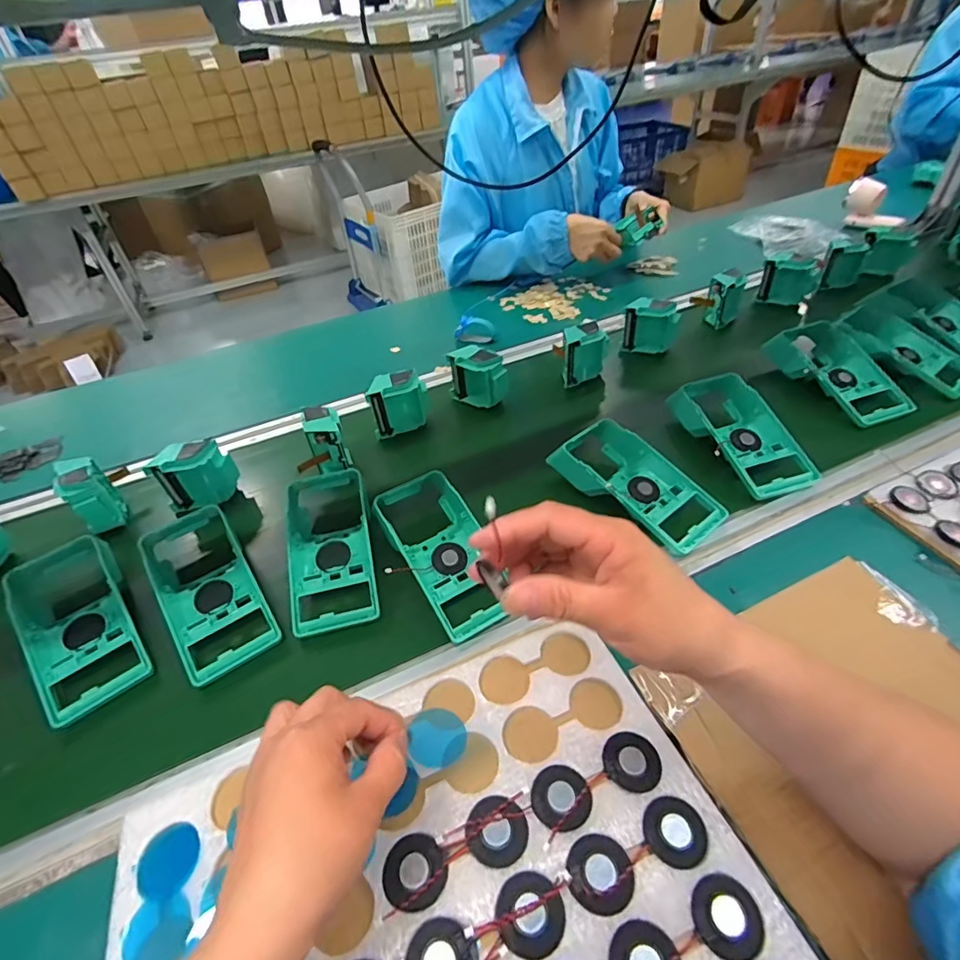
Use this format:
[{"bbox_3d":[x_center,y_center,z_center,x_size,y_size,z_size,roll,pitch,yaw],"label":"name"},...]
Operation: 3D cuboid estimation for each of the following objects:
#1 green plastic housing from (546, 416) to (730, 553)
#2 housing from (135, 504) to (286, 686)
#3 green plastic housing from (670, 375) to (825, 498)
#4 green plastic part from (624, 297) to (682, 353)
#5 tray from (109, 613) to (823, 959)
[{"bbox_3d":[0.167,-0.003,0.546,0.093,0.047,0.179,-32,48,-25],"label":"green plastic housing"},{"bbox_3d":[-0.267,0.101,0.500,0.096,0.037,0.192,-29,59,-23],"label":"housing"},{"bbox_3d":[0.308,-0.055,0.604,0.096,0.055,0.185,-15,43,-9],"label":"green plastic housing"},{"bbox_3d":[0.262,-0.228,0.780,0.081,0.085,0.045,8,45,16],"label":"green plastic part"},{"bbox_3d":[-0.020,0.224,0.270,0.319,0.015,0.248,-20,44,-14],"label":"tray"}]

